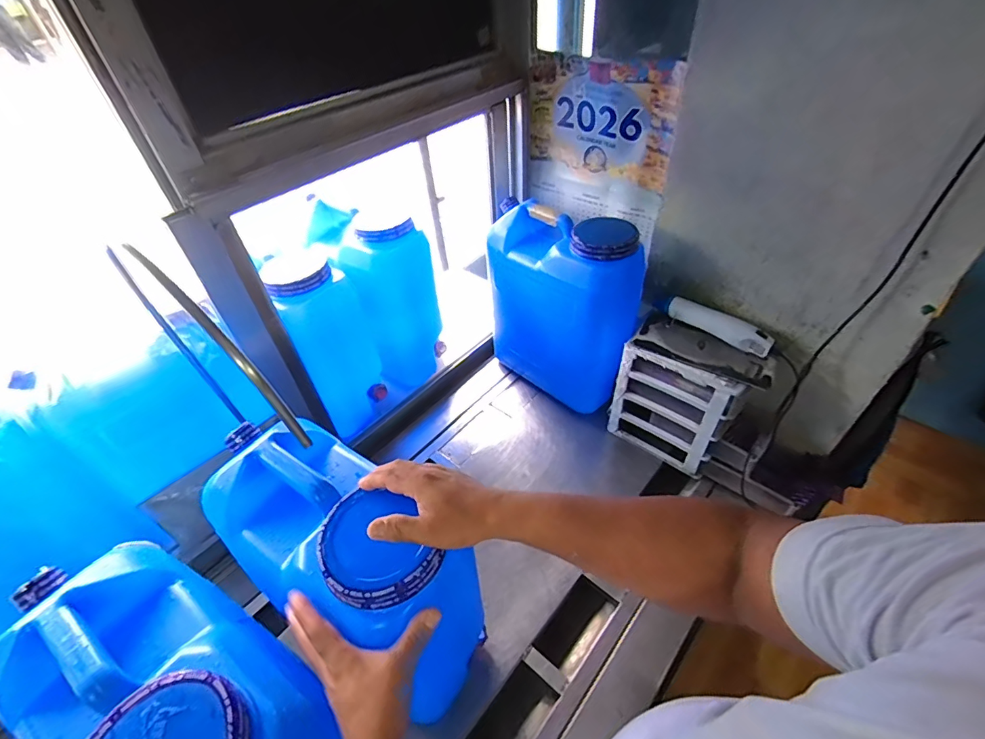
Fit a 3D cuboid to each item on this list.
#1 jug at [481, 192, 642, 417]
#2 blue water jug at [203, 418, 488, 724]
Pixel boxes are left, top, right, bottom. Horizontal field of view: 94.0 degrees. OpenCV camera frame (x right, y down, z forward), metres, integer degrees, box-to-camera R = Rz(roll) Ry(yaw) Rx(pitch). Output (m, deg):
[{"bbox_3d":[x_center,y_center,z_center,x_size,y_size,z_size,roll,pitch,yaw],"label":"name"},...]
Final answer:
[{"bbox_3d":[0.143,-0.140,0.999,0.329,0.378,0.161,33,56,33],"label":"jug"},{"bbox_3d":[-0.165,0.256,0.604,0.287,0.368,0.163,23,51,26],"label":"blue water jug"}]

